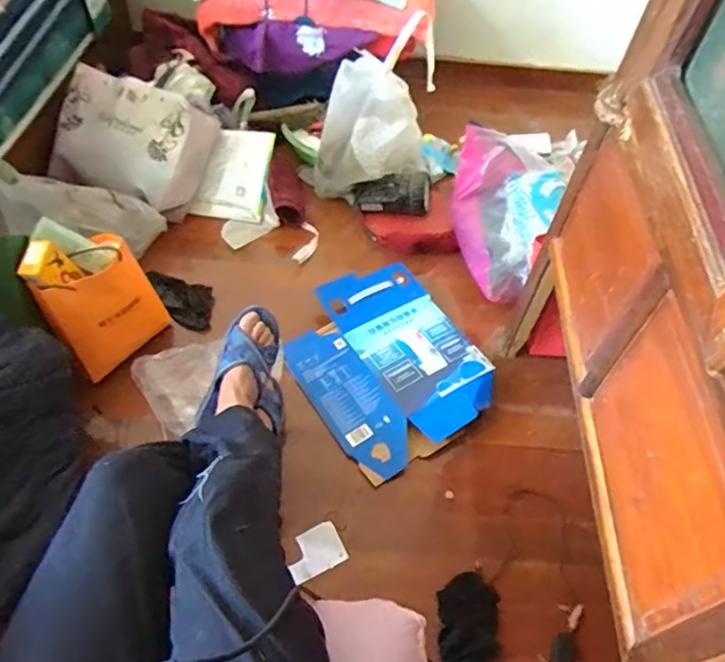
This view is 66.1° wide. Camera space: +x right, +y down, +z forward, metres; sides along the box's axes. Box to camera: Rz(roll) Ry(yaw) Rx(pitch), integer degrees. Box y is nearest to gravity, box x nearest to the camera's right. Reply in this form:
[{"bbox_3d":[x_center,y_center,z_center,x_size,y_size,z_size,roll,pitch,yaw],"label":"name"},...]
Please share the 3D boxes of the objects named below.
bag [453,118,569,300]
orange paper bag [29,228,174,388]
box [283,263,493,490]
[{"bbox_3d":[0.312,-0.269,1.250,0.236,0.203,0.377,15,51,7],"label":"bag"},{"bbox_3d":[-0.482,-0.046,1.039,0.105,0.216,0.179,36,56,22],"label":"orange paper bag"},{"bbox_3d":[0.047,0.057,1.132,0.344,0.023,0.412,-30,64,-17],"label":"box"}]

